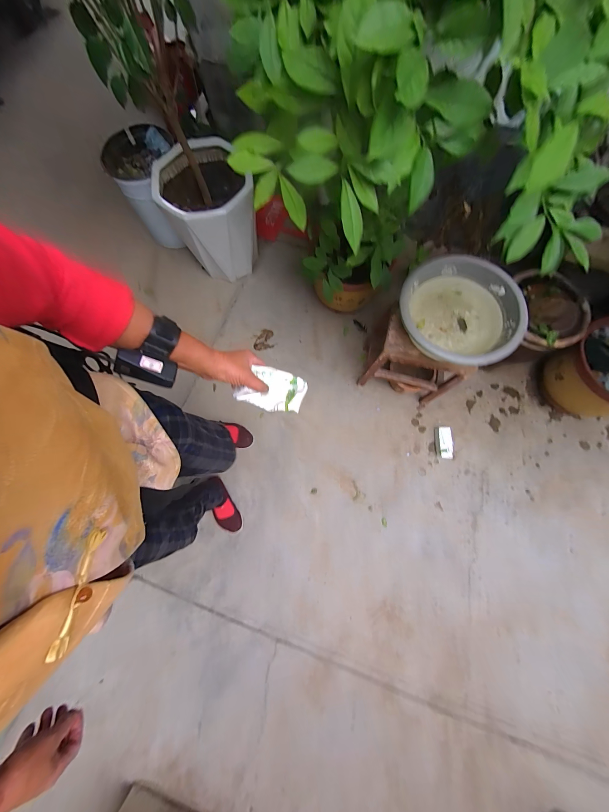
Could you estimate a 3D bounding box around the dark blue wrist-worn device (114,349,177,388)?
[{"bbox_3d":[-0.203,-0.047,0.359,0.068,0.018,0.031,17,74,-27],"label":"dark blue wrist-worn device"}]

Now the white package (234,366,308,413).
[{"bbox_3d":[-0.056,-0.028,0.485,0.114,0.025,0.070,17,89,-12],"label":"white package"}]

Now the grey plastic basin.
[{"bbox_3d":[0.467,-0.272,0.839,0.309,0.114,0.329,0,75,1],"label":"grey plastic basin"}]

